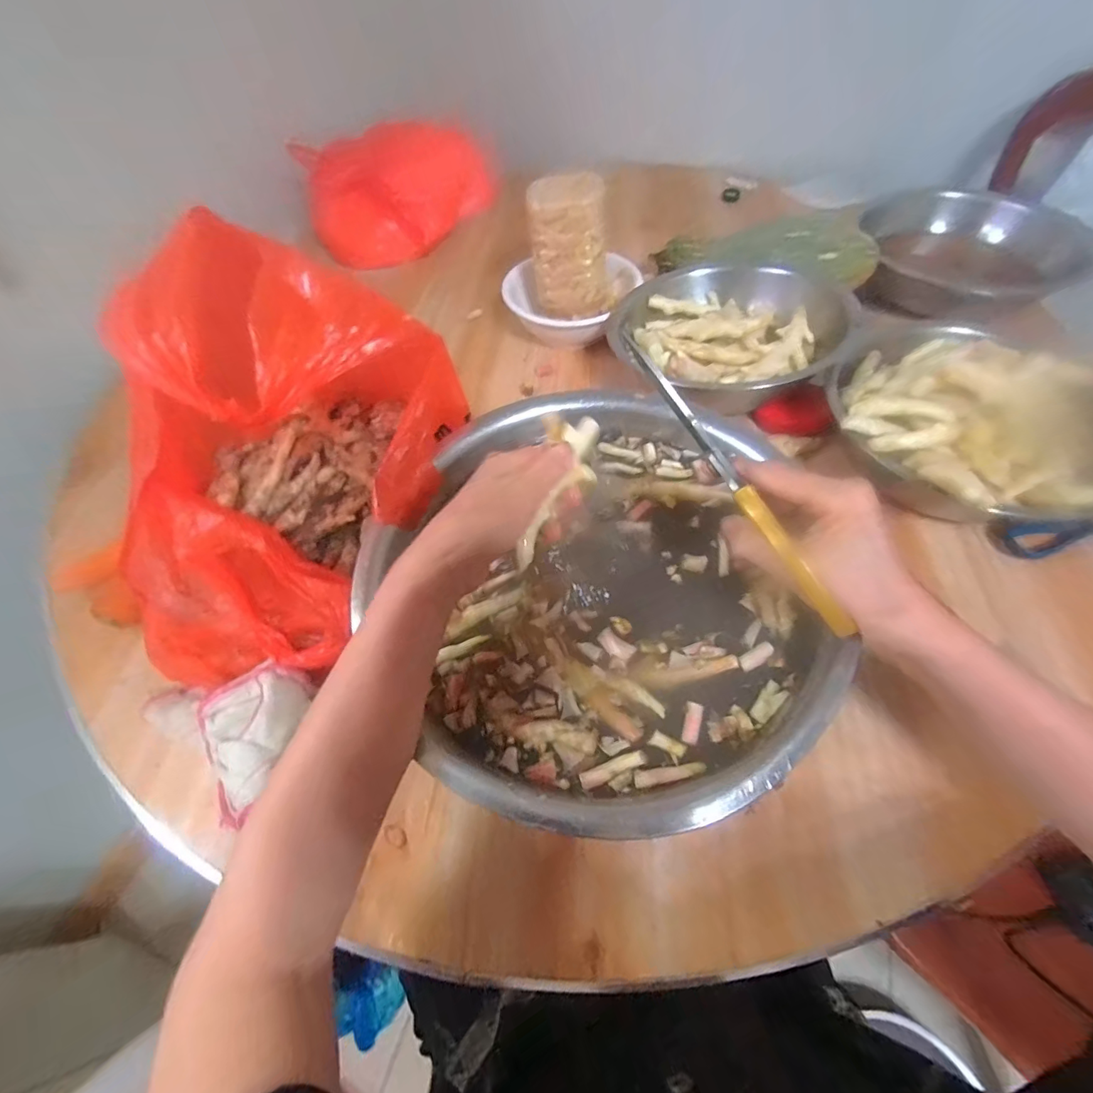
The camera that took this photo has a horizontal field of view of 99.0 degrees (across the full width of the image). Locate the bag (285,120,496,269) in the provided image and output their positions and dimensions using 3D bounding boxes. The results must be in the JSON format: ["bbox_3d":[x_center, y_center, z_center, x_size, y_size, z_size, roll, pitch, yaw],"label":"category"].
[{"bbox_3d":[-0.250,-0.651,0.831,0.155,0.159,0.309,32,65,21],"label":"bag"}]

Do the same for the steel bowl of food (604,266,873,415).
[{"bbox_3d":[0.223,-0.269,0.596,0.259,0.080,0.230,-39,64,-19],"label":"steel bowl of food"}]

